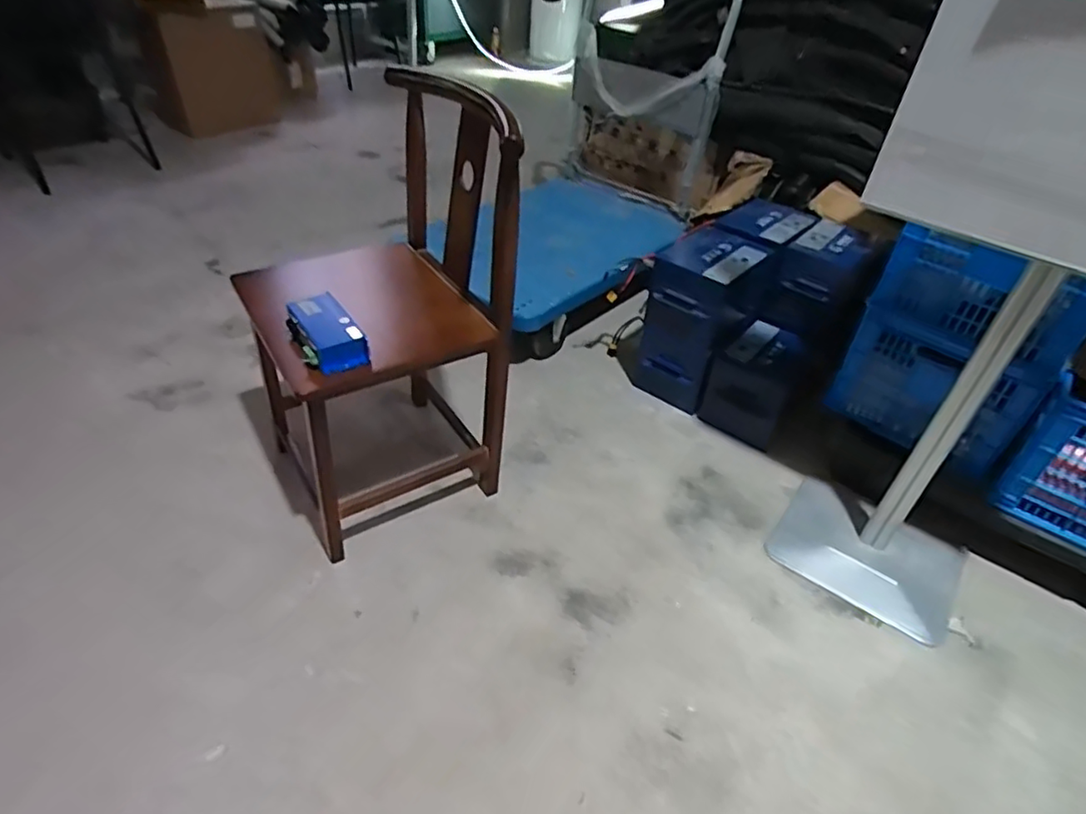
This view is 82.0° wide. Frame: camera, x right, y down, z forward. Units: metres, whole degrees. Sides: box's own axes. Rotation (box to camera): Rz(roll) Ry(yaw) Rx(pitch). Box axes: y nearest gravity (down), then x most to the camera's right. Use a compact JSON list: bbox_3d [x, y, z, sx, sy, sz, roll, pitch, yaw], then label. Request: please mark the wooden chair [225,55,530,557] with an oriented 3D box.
[{"bbox_3d":[-0.327,-0.186,1.207,0.435,0.748,0.474,-20,46,-26],"label":"wooden chair"}]

